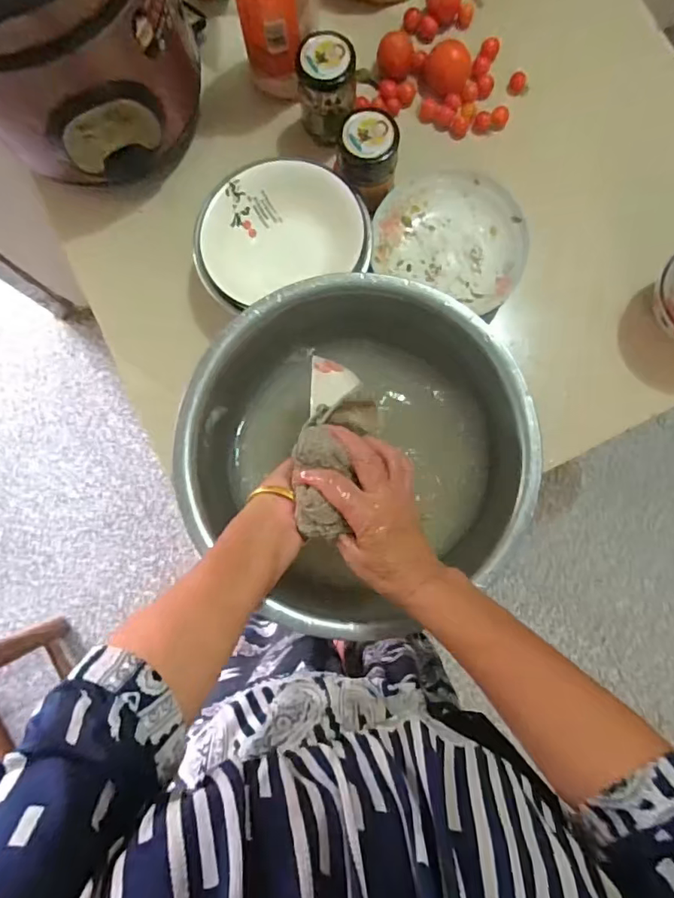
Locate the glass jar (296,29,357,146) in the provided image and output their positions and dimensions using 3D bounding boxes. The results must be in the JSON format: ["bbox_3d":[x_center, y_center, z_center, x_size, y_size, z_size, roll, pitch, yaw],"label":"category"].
[{"bbox_3d":[-0.010,-0.398,0.574,0.061,0.087,0.064,0,84,1],"label":"glass jar"}]

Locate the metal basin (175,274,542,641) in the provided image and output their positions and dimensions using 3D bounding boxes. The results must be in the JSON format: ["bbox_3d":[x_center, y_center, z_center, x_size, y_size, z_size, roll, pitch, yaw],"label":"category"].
[{"bbox_3d":[0.021,-0.002,0.535,0.320,0.114,0.326,0,86,2],"label":"metal basin"}]

